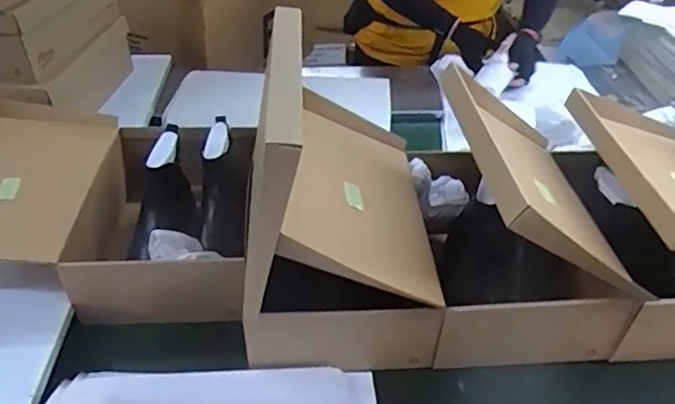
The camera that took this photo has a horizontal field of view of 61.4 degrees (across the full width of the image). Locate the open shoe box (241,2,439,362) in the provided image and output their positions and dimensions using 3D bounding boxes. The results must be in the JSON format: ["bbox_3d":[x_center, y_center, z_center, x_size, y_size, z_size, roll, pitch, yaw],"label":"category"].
[{"bbox_3d":[0.012,-0.015,0.783,0.249,0.325,0.364,2,40,-1],"label":"open shoe box"}]

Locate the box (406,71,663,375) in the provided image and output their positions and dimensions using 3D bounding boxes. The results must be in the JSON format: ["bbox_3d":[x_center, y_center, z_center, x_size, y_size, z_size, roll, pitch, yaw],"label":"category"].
[{"bbox_3d":[0.244,0.009,0.840,0.264,0.268,0.383,-1,40,-4],"label":"box"}]

